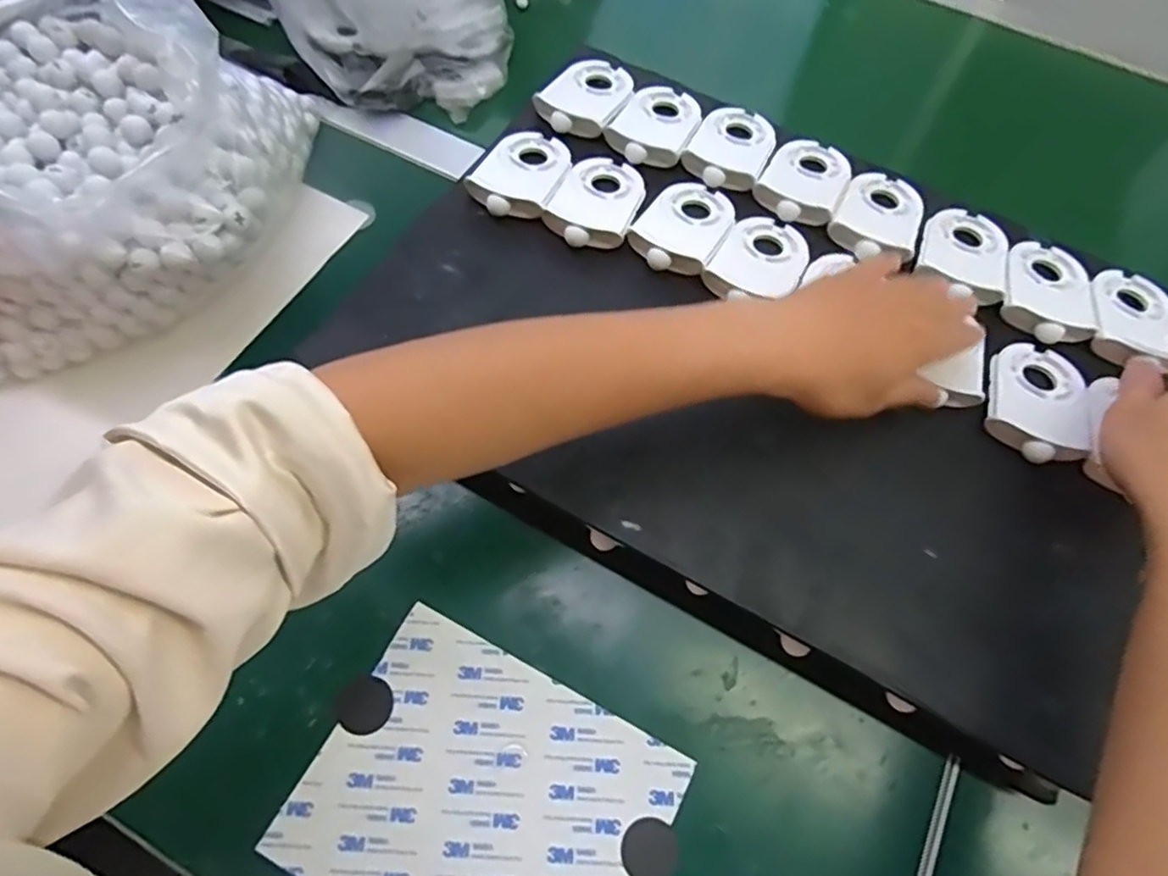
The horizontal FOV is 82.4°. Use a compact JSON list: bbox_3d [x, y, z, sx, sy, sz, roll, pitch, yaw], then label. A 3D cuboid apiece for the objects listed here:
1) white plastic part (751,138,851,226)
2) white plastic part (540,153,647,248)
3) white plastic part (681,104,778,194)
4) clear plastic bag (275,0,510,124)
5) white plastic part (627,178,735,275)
[{"bbox_3d":[0.162,-0.191,0.487,0.056,0.018,0.088,29,66,10],"label":"white plastic part"},{"bbox_3d":[0.011,-0.168,0.464,0.056,0.015,0.087,21,64,7],"label":"white plastic part"},{"bbox_3d":[0.110,-0.218,0.494,0.056,0.017,0.086,24,65,8],"label":"white plastic part"},{"bbox_3d":[-0.148,-0.359,0.523,0.167,0.121,0.155,-2,64,-5],"label":"clear plastic bag"},{"bbox_3d":[0.070,-0.149,0.458,0.057,0.020,0.088,27,65,10],"label":"white plastic part"}]

